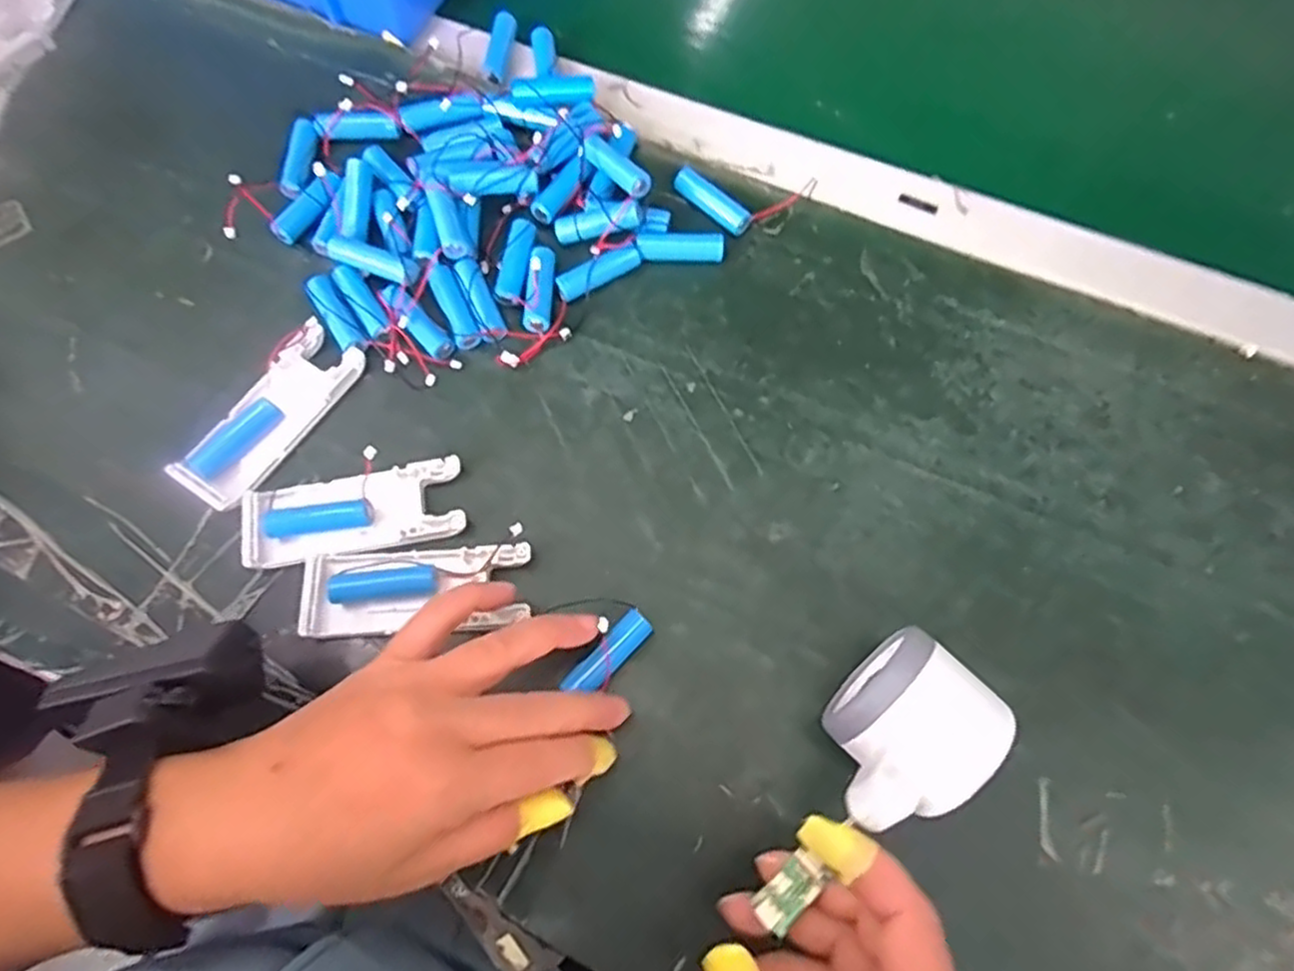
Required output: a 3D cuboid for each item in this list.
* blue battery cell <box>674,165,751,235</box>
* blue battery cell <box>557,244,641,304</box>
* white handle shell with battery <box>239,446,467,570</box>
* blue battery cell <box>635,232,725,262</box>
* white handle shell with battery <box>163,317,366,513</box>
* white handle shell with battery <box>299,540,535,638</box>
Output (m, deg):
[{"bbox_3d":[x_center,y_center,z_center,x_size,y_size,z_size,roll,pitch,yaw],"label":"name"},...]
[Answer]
[{"bbox_3d":[0.039,-0.167,0.417,0.050,0.012,0.018,38,75,12],"label":"blue battery cell"},{"bbox_3d":[-0.027,-0.120,0.403,0.051,0.013,0.013,-32,74,-10],"label":"blue battery cell"},{"bbox_3d":[-0.145,0.011,0.353,0.104,0.014,0.047,-9,73,-2],"label":"white handle shell with battery"},{"bbox_3d":[0.019,-0.136,0.408,0.049,0.014,0.013,1,71,1],"label":"blue battery cell"},{"bbox_3d":[-0.195,-0.037,0.371,0.041,0.013,0.104,34,74,11],"label":"white handle shell with battery"},{"bbox_3d":[-0.109,0.050,0.341,0.103,0.015,0.038,-4,71,-1],"label":"white handle shell with battery"}]

